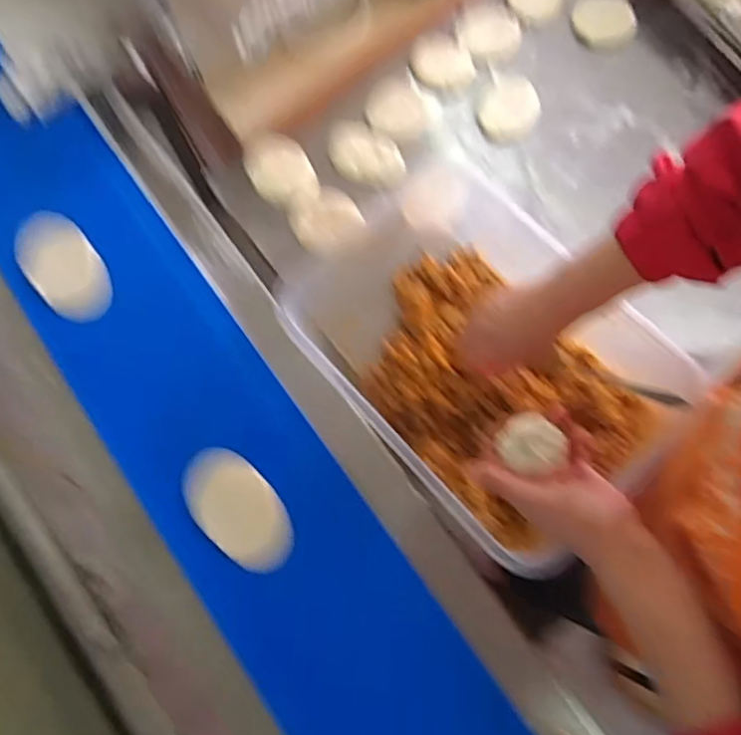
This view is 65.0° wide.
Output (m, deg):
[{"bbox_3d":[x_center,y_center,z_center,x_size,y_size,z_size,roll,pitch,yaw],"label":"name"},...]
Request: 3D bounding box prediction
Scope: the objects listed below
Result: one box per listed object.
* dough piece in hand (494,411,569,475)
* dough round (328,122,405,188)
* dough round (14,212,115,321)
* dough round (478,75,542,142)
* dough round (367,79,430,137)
[{"bbox_3d":[0.133,0.063,0.487,0.052,0.020,0.050,0,76,1],"label":"dough piece in hand"},{"bbox_3d":[-0.006,-0.289,0.795,0.107,0.023,0.075,23,77,7],"label":"dough round"},{"bbox_3d":[-0.376,-0.123,0.714,0.081,0.014,0.157,-39,78,-8],"label":"dough round"},{"bbox_3d":[0.195,-0.366,0.821,0.085,0.015,0.097,37,79,10],"label":"dough round"},{"bbox_3d":[0.039,-0.363,0.814,0.084,0.019,0.080,0,76,1],"label":"dough round"}]

